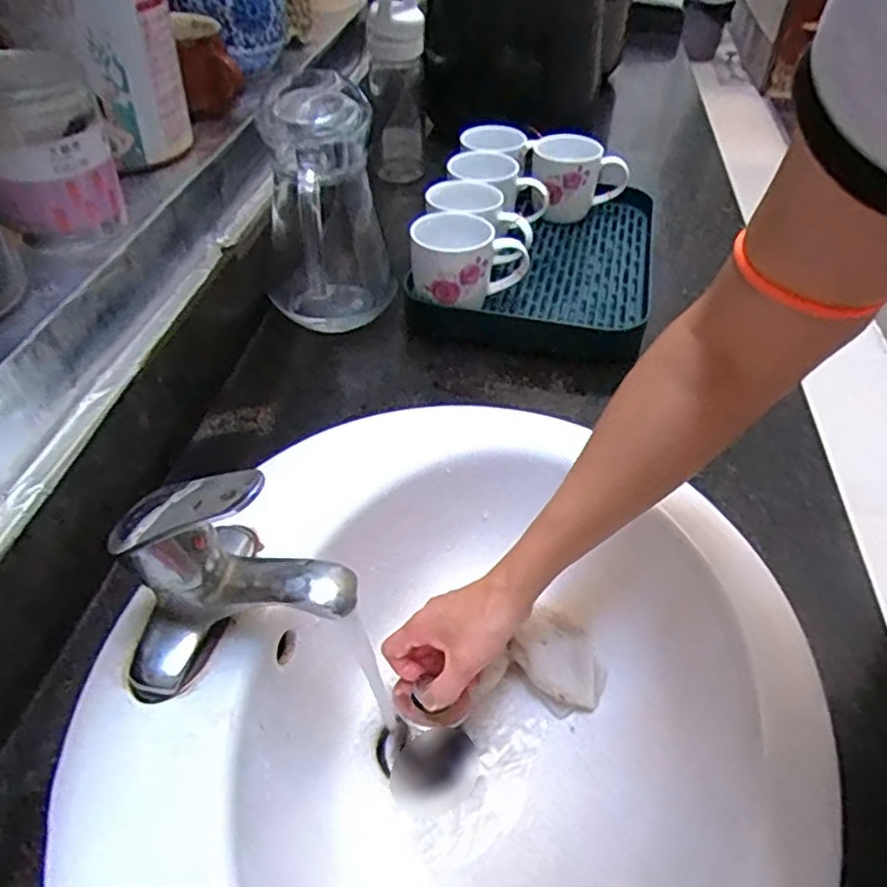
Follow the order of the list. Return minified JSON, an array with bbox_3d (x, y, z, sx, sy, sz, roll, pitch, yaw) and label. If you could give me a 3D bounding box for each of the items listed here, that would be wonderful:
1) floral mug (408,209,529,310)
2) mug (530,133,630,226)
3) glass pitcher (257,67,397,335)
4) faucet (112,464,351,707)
[{"bbox_3d":[0.018,-0.179,0.668,0.106,0.079,0.081,-31,53,-28],"label":"floral mug"},{"bbox_3d":[0.153,-0.321,0.807,0.121,0.084,0.083,-24,50,-22],"label":"mug"},{"bbox_3d":[-0.118,-0.212,0.635,0.108,0.204,0.097,-31,53,-27],"label":"glass pitcher"},{"bbox_3d":[-0.127,0.081,0.402,0.137,0.100,0.084,-12,48,-13],"label":"faucet"}]

